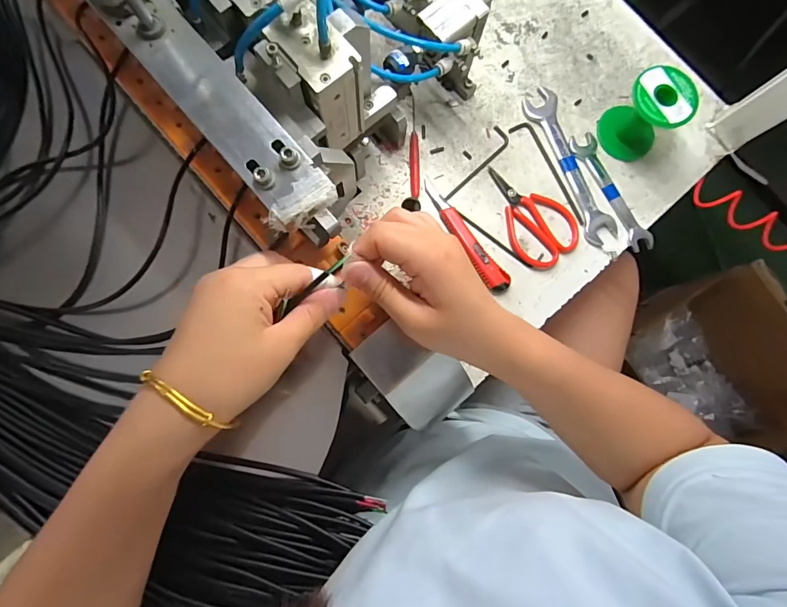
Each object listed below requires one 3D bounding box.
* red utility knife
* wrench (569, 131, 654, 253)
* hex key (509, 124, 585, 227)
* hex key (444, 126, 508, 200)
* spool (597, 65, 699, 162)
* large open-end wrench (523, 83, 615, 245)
[{"bbox_3d":[0.079,-0.077,0.457,0.024,0.012,0.152,-36,86,-7],"label":"red utility knife"},{"bbox_3d":[0.255,-0.131,0.476,0.031,0.009,0.154,-26,85,-6],"label":"wrench"},{"bbox_3d":[0.190,-0.157,0.481,0.026,0.004,0.140,-35,86,-7],"label":"hex key"},{"bbox_3d":[0.101,-0.161,0.477,0.024,0.004,0.111,35,82,2],"label":"hex key"},{"bbox_3d":[0.279,-0.209,0.455,0.060,0.080,0.068,-43,87,-7],"label":"spool"},{"bbox_3d":[0.208,-0.164,0.479,0.038,0.006,0.199,-22,84,-6],"label":"large open-end wrench"}]

